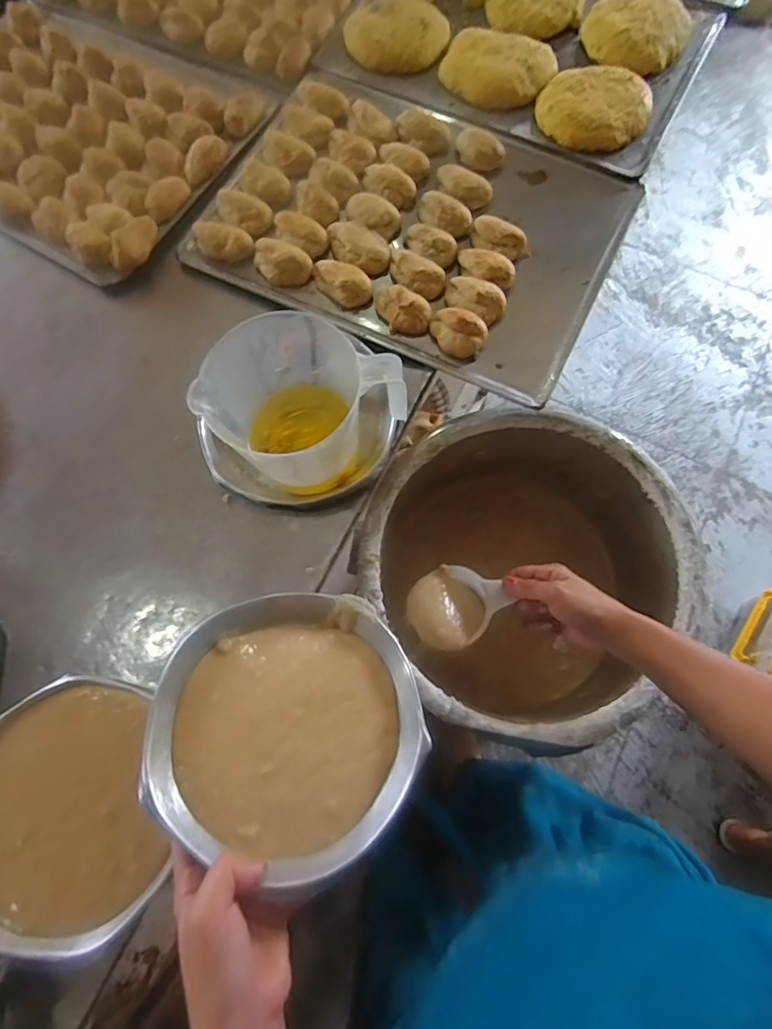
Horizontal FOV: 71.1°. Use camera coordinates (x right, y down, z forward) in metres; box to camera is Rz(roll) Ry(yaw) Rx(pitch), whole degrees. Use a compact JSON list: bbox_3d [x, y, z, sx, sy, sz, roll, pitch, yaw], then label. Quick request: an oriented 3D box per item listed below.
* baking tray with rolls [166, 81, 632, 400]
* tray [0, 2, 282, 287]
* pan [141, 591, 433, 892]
[{"bbox_3d":[0.028,-0.340,0.618,0.450,0.034,0.327,26,75,7],"label":"baking tray with rolls"},{"bbox_3d":[-0.407,-0.493,0.682,0.447,0.040,0.325,30,75,8],"label":"tray"},{"bbox_3d":[-0.076,0.161,0.418,0.197,0.050,0.197,4,59,-6],"label":"pan"}]

